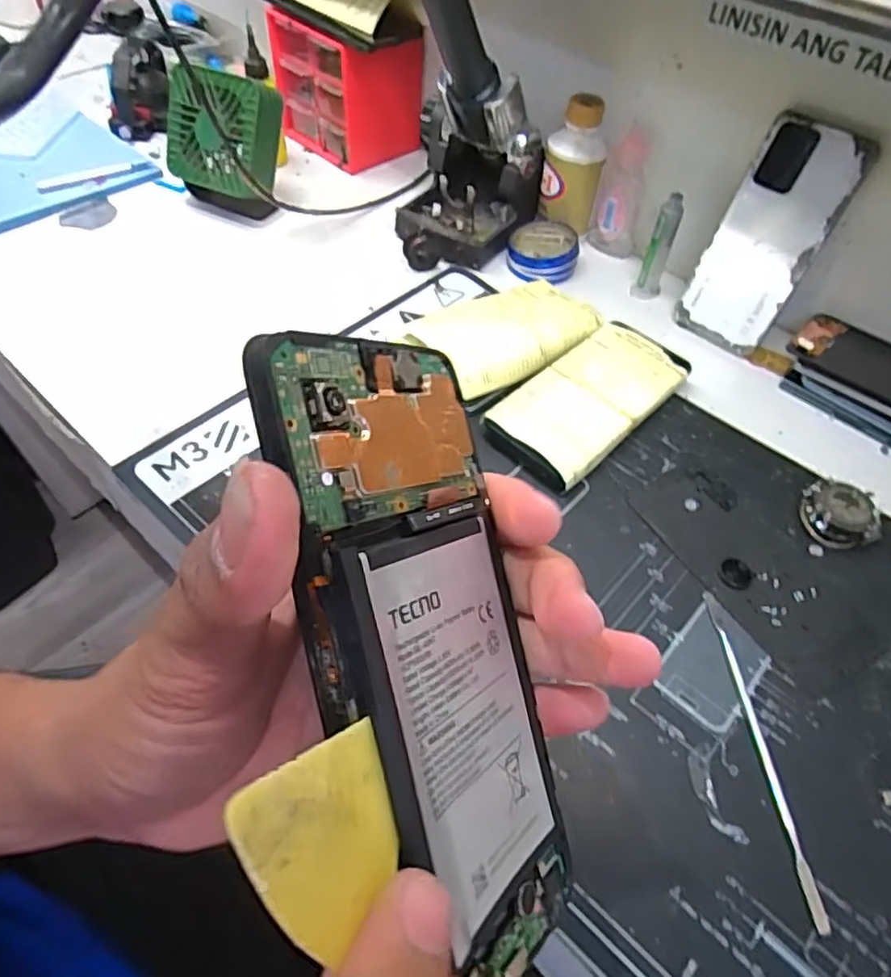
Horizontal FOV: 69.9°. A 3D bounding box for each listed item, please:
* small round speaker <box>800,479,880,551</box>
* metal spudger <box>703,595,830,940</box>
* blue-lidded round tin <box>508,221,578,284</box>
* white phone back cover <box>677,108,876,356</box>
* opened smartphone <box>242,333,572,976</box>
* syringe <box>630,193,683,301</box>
[{"bbox_3d":[0.253,0.018,0.413,0.039,0.024,0.039,1,53,-2],"label":"small round speaker"},{"bbox_3d":[0.163,0.130,0.331,0.007,0.008,0.164,-1,53,-4],"label":"metal spudger"},{"bbox_3d":[0.089,-0.215,0.584,0.062,0.021,0.068,5,53,1],"label":"blue-lidded round tin"},{"bbox_3d":[0.246,-0.190,0.491,0.075,0.163,0.014,39,39,23],"label":"white phone back cover"},{"bbox_3d":[-0.001,0.039,0.154,0.007,0.070,0.152,-16,87,34],"label":"opened smartphone"},{"bbox_3d":[0.181,-0.202,0.541,0.021,0.090,0.017,26,56,16],"label":"syringe"}]

